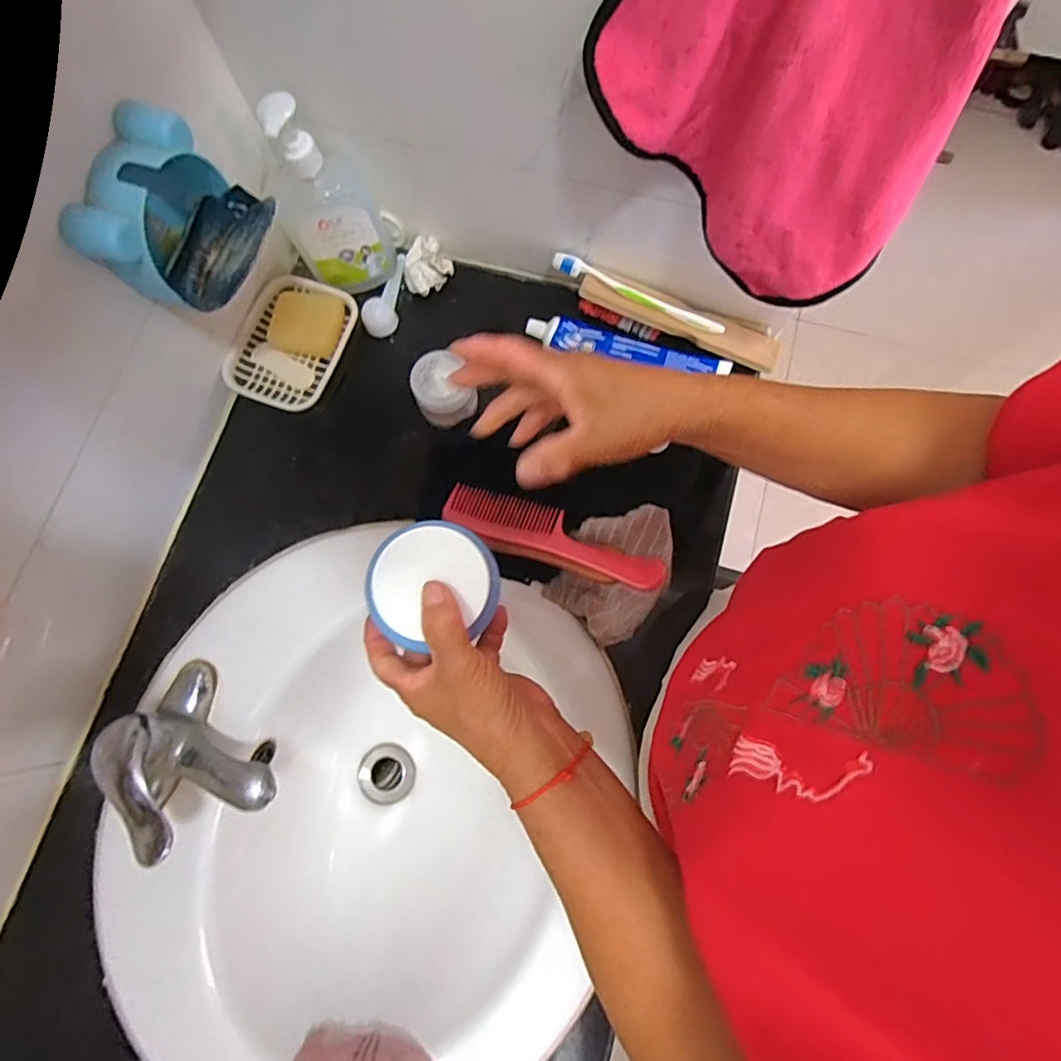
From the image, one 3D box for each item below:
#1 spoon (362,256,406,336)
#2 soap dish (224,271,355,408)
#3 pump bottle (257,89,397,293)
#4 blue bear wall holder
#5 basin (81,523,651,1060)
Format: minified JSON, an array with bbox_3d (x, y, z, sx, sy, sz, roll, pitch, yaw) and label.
[{"bbox_3d":[-0.150,-0.254,0.619,0.031,0.025,0.100,13,77,4],"label":"spoon"},{"bbox_3d":[-0.242,-0.191,0.589,0.093,0.023,0.138,20,78,6],"label":"soap dish"},{"bbox_3d":[-0.186,-0.305,0.530,0.071,0.169,0.085,39,80,9],"label":"pump bottle"},{"bbox_3d":[-0.259,-0.228,0.442,0.089,0.101,0.113,14,77,4],"label":"blue bear wall holder"},{"bbox_3d":[-0.137,0.256,0.578,0.423,0.173,0.481,19,78,5],"label":"basin"}]

